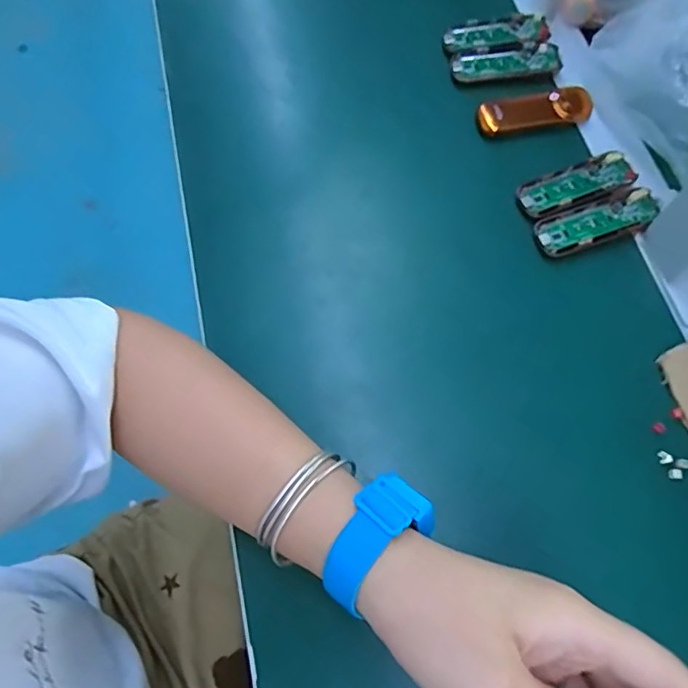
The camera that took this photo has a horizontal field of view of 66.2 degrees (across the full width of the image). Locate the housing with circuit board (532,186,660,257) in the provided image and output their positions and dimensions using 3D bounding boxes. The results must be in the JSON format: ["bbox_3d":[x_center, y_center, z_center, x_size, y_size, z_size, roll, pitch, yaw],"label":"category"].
[{"bbox_3d":[0.168,-0.081,0.353,0.082,0.011,0.033,-17,69,-5],"label":"housing with circuit board"}]

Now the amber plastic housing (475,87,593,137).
[{"bbox_3d":[0.142,-0.172,0.391,0.084,0.014,0.028,-12,69,-3],"label":"amber plastic housing"}]

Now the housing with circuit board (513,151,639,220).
[{"bbox_3d":[0.160,-0.111,0.366,0.083,0.007,0.030,-20,69,-6],"label":"housing with circuit board"}]

